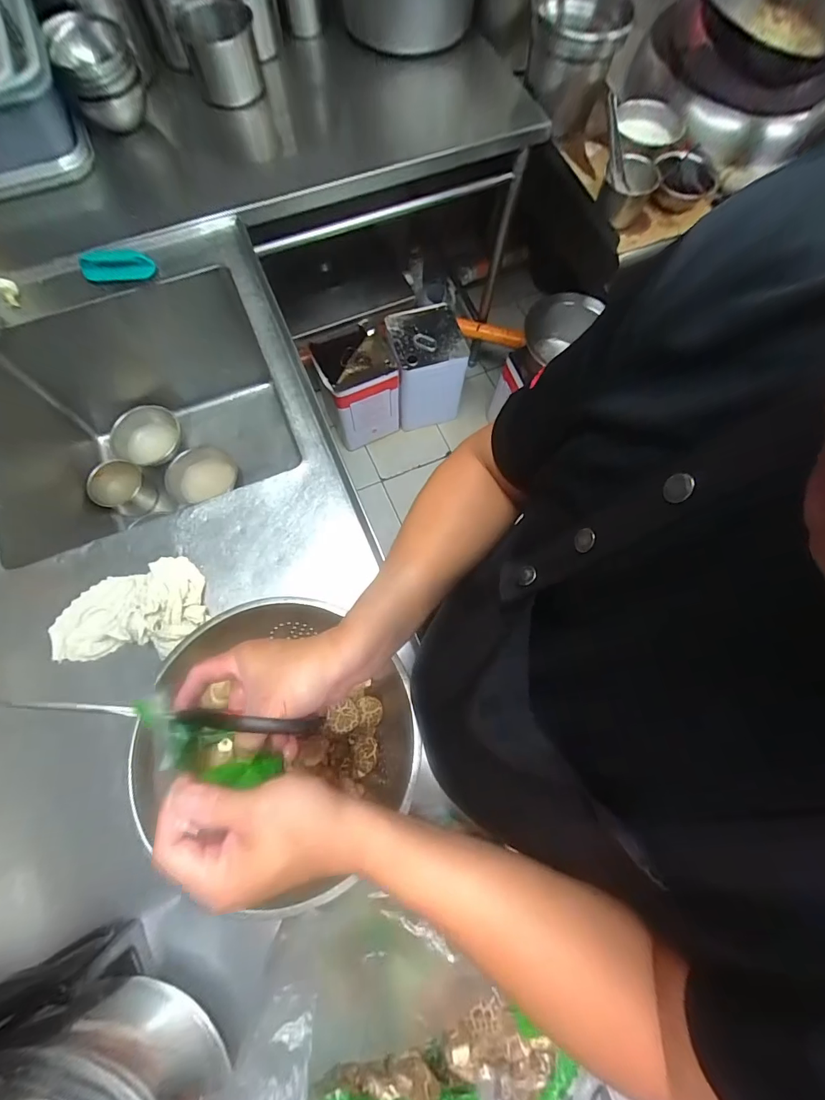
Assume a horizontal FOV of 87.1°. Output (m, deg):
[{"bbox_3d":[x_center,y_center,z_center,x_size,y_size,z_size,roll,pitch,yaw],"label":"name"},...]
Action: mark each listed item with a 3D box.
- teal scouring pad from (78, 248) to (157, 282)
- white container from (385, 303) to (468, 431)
[{"bbox_3d":[-0.589,-0.569,0.866,0.150,0.015,0.055,-4,104,0],"label":"teal scouring pad"},{"bbox_3d":[0.044,-0.658,1.588,0.239,0.347,0.249,-14,72,-6],"label":"white container"}]

